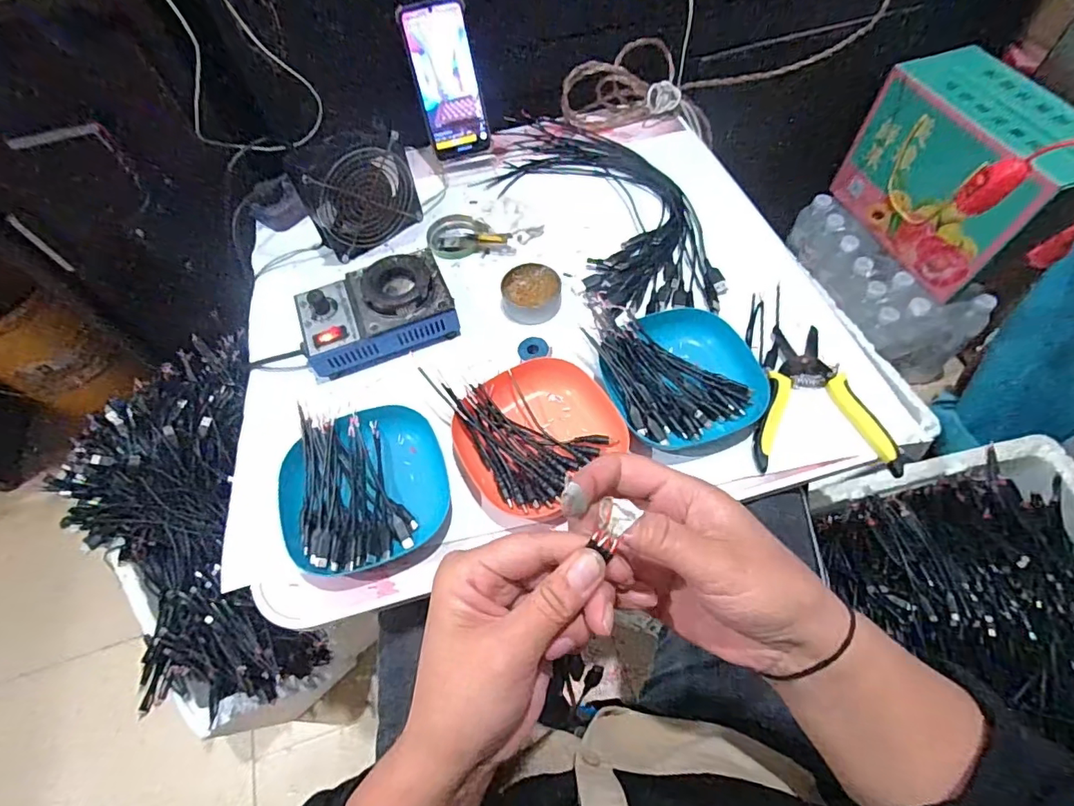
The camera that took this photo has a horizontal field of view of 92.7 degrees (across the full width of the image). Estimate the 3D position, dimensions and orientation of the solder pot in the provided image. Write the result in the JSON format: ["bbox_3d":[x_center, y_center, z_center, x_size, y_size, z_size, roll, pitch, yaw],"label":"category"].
[{"bbox_3d":[-0.165,-0.096,0.528,0.151,0.062,0.097,-20,62,-8],"label":"solder pot"}]

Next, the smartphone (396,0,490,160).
[{"bbox_3d":[-0.109,-0.390,0.624,0.075,0.161,0.014,-16,35,-5],"label":"smartphone"}]

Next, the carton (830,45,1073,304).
[{"bbox_3d":[0.700,-0.381,0.849,0.156,0.231,0.318,-19,62,-7],"label":"carton"}]

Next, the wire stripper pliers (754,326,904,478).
[{"bbox_3d":[0.257,-0.008,0.475,0.116,0.017,0.154,3,61,5],"label":"wire stripper pliers"}]

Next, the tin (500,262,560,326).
[{"bbox_3d":[-0.006,-0.118,0.552,0.063,0.026,0.061,-1,61,2],"label":"tin"}]

